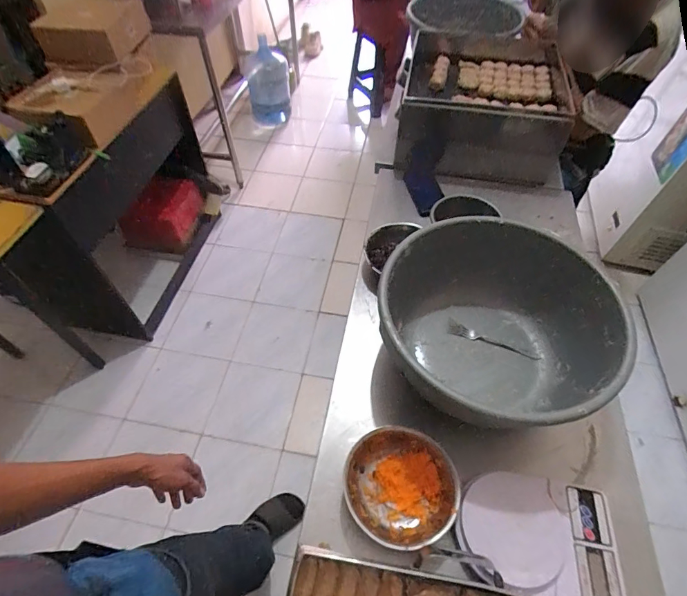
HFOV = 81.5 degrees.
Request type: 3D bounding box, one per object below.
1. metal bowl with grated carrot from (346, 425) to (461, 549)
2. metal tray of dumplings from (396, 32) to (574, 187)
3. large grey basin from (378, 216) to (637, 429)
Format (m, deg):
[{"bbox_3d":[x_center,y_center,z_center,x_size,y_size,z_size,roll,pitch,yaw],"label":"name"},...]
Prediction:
[{"bbox_3d":[0.083,0.274,0.586,0.157,0.046,0.158,1,54,-1],"label":"metal bowl with grated carrot"},{"bbox_3d":[0.381,-0.559,1.143,0.430,0.166,0.484,9,54,5],"label":"metal tray of dumplings"},{"bbox_3d":[0.243,0.045,0.673,0.354,0.165,0.356,1,54,-1],"label":"large grey basin"}]

